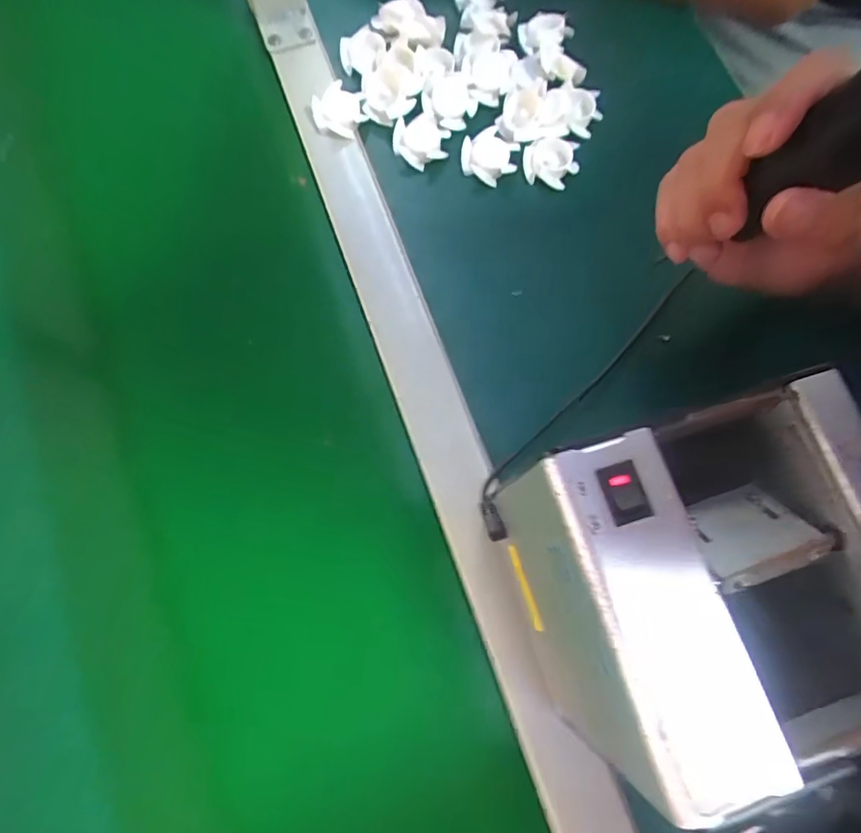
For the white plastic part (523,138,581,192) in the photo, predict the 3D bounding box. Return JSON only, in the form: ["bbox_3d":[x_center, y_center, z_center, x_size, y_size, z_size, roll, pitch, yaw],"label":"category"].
[{"bbox_3d":[0.090,-0.188,0.394,0.041,0.017,0.031,-4,75,-2],"label":"white plastic part"}]

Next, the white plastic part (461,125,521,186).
[{"bbox_3d":[0.044,-0.191,0.388,0.039,0.014,0.036,0,75,-1],"label":"white plastic part"}]

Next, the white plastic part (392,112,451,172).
[{"bbox_3d":[-0.007,-0.203,0.390,0.039,0.013,0.035,29,76,7],"label":"white plastic part"}]

